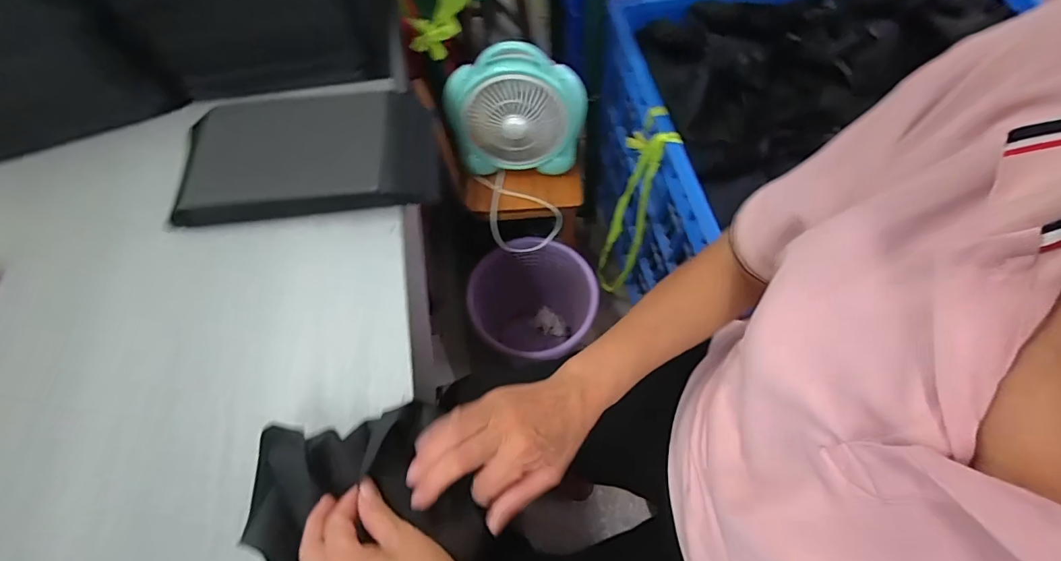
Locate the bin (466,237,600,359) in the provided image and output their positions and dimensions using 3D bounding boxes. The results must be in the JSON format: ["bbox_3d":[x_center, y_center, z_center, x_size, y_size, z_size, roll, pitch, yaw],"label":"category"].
[{"bbox_3d":[0.005,0.082,1.112,0.275,0.302,0.252,4,64,3],"label":"bin"}]

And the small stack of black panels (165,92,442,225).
[{"bbox_3d":[-0.272,-0.155,0.571,0.305,0.052,0.159,-7,64,-3],"label":"small stack of black panels"}]

